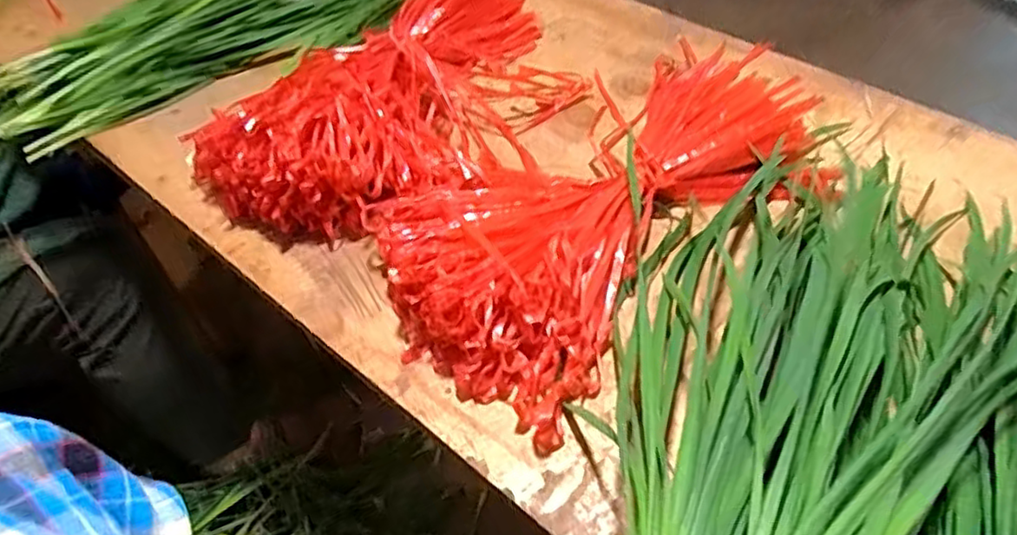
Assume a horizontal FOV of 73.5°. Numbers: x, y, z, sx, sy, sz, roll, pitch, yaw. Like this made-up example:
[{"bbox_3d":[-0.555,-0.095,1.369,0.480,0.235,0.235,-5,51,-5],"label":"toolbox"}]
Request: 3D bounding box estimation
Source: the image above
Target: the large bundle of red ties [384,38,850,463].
[{"bbox_3d":[0.090,-0.063,0.495,0.390,0.043,0.192,-35,58,-25],"label":"large bundle of red ties"}]

